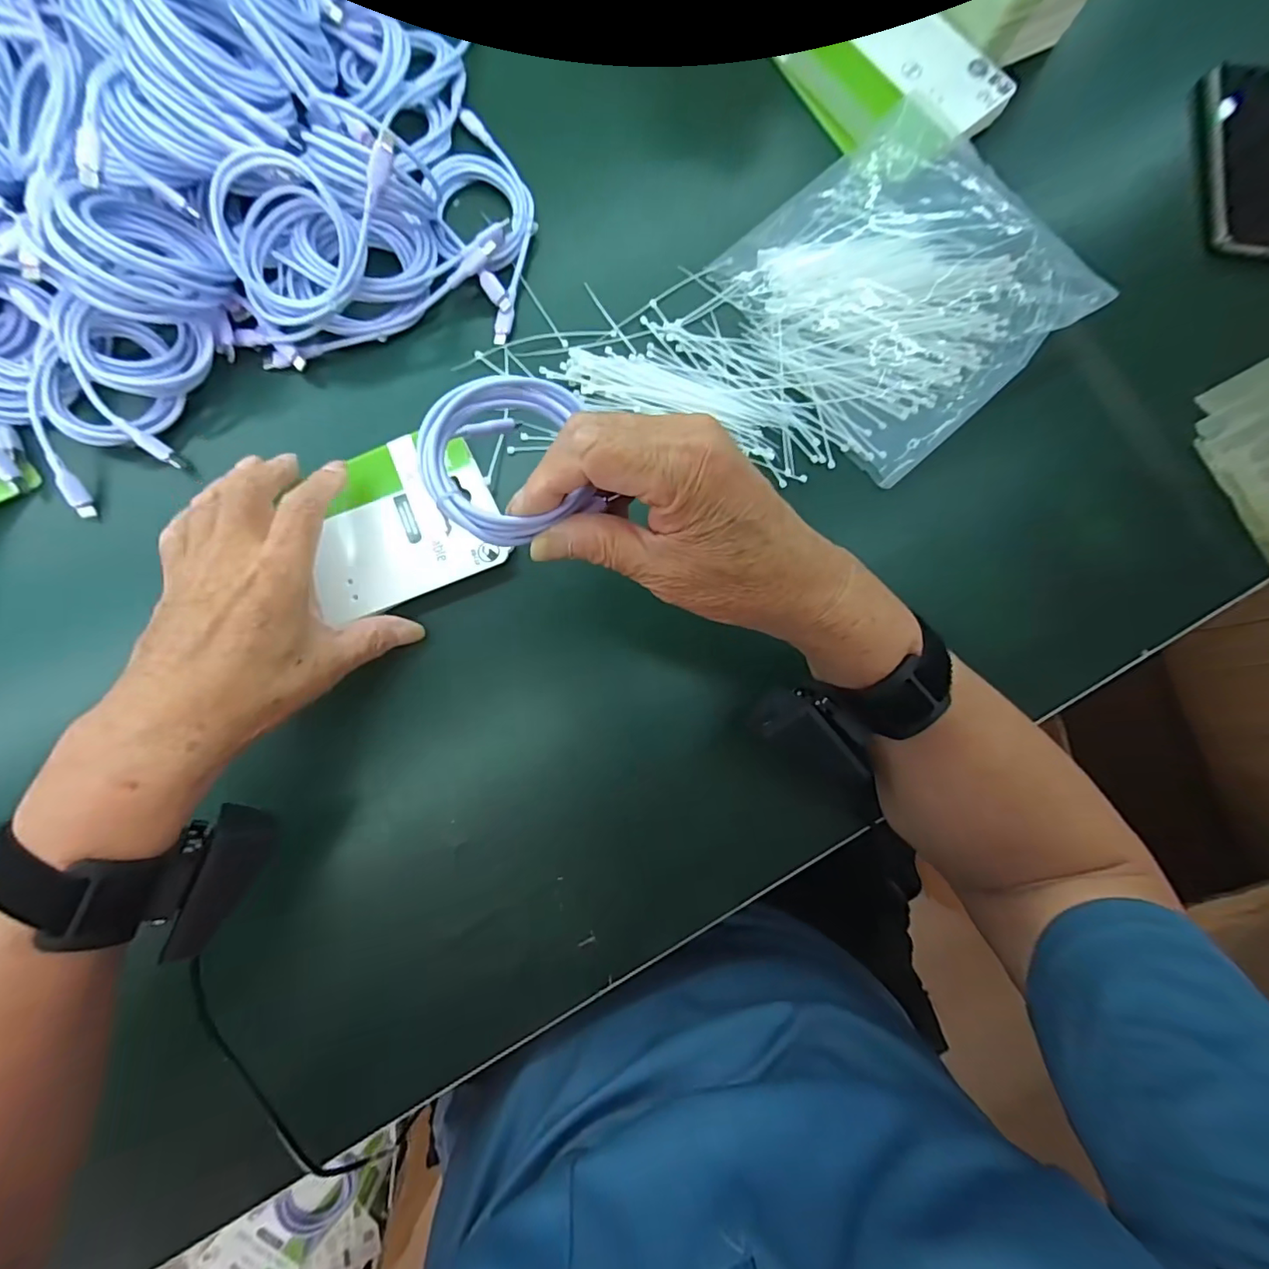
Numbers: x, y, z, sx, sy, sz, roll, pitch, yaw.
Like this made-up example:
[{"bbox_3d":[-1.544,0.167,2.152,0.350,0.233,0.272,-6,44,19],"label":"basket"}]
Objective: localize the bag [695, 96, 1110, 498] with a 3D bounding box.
[{"bbox_3d":[0.186,-0.245,0.373,0.208,0.033,0.198,-40,87,-6],"label":"bag"}]

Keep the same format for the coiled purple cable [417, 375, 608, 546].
[{"bbox_3d":[-0.054,-0.077,0.241,0.074,0.018,0.071,0,84,-3],"label":"coiled purple cable"}]

